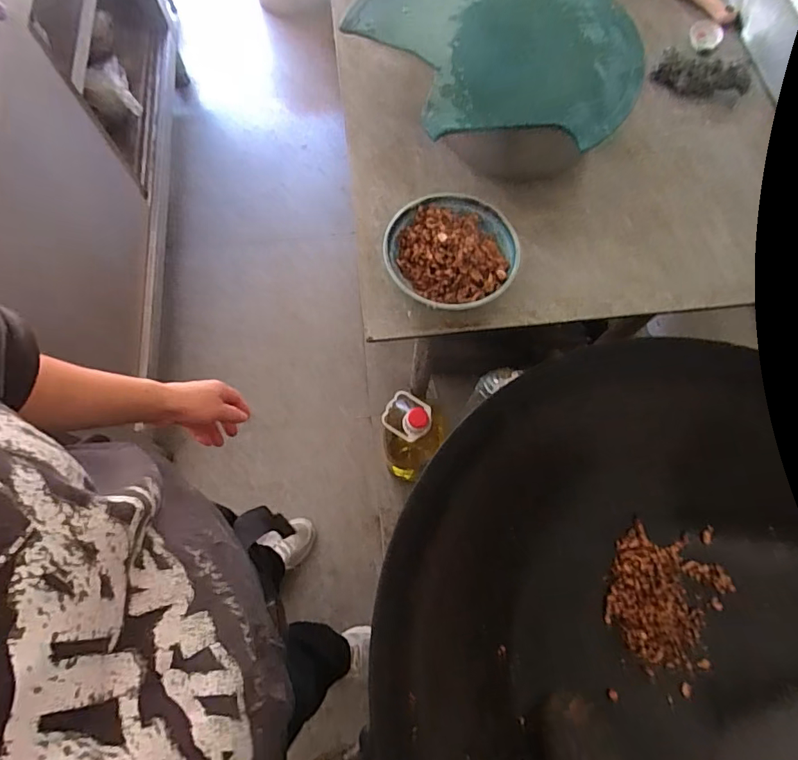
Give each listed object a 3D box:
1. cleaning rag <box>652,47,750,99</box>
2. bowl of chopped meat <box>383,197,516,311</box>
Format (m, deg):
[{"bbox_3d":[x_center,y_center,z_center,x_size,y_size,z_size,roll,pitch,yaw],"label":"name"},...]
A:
[{"bbox_3d":[0.415,-0.411,0.670,0.125,0.031,0.046,14,71,5],"label":"cleaning rag"},{"bbox_3d":[0.058,-0.140,0.556,0.140,0.059,0.136,0,70,0],"label":"bowl of chopped meat"}]

